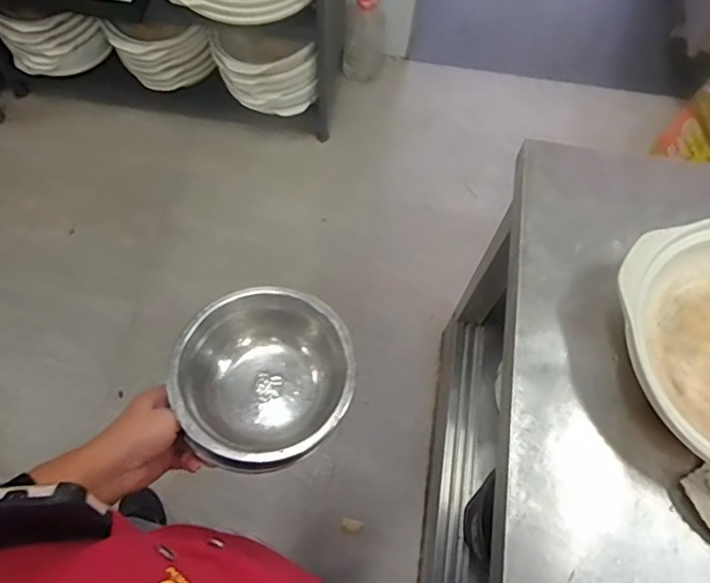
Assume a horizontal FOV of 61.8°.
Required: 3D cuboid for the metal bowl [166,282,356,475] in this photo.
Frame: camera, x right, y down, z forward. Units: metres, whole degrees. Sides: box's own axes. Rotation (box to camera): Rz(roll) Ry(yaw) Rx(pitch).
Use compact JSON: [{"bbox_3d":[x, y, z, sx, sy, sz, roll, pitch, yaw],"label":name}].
[{"bbox_3d":[-0.092,0.086,0.589,0.172,0.062,0.172,1,68,-2],"label":"metal bowl"}]

